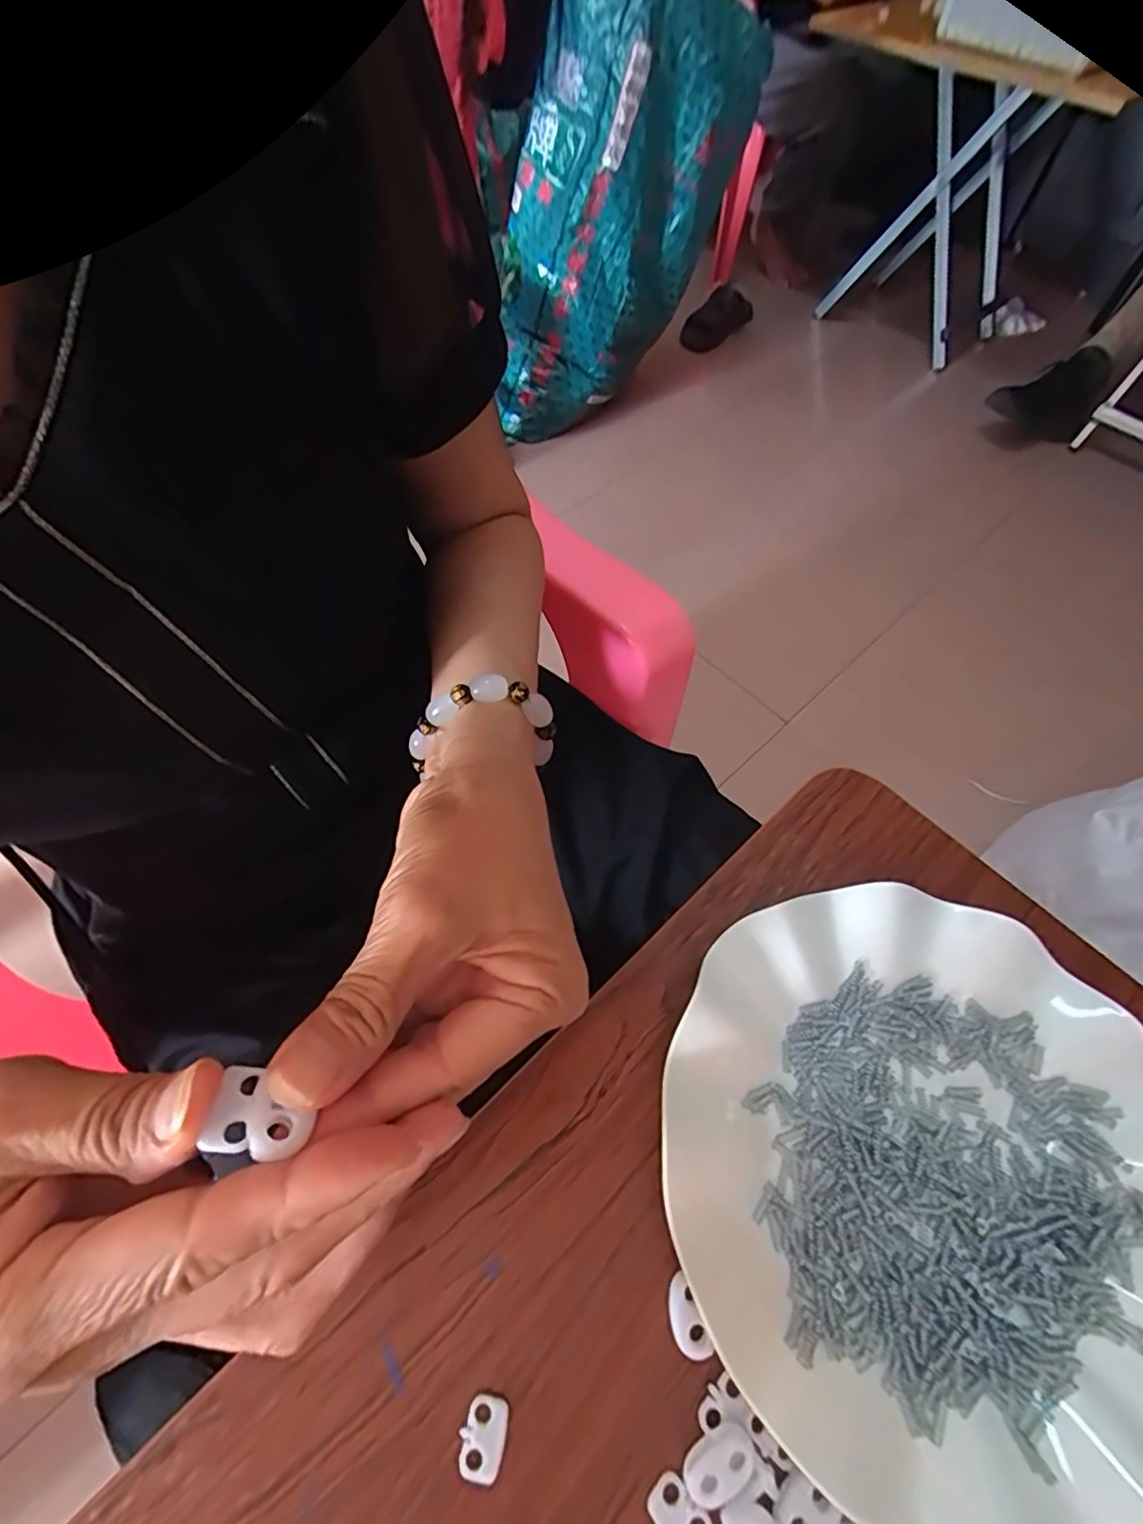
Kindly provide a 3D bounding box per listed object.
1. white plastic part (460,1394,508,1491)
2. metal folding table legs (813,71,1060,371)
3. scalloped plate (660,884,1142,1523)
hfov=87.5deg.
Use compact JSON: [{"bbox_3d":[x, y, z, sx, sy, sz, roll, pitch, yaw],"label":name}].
[{"bbox_3d":[-0.027,0.210,0.184,0.014,0.004,0.019,16,62,9],"label":"white plastic part"},{"bbox_3d":[0.847,-1.207,1.322,0.361,0.425,0.348,-41,68,-20],"label":"metal folding table legs"},{"bbox_3d":[0.125,0.139,0.212,0.182,0.023,0.179,0,61,0],"label":"scalloped plate"}]

